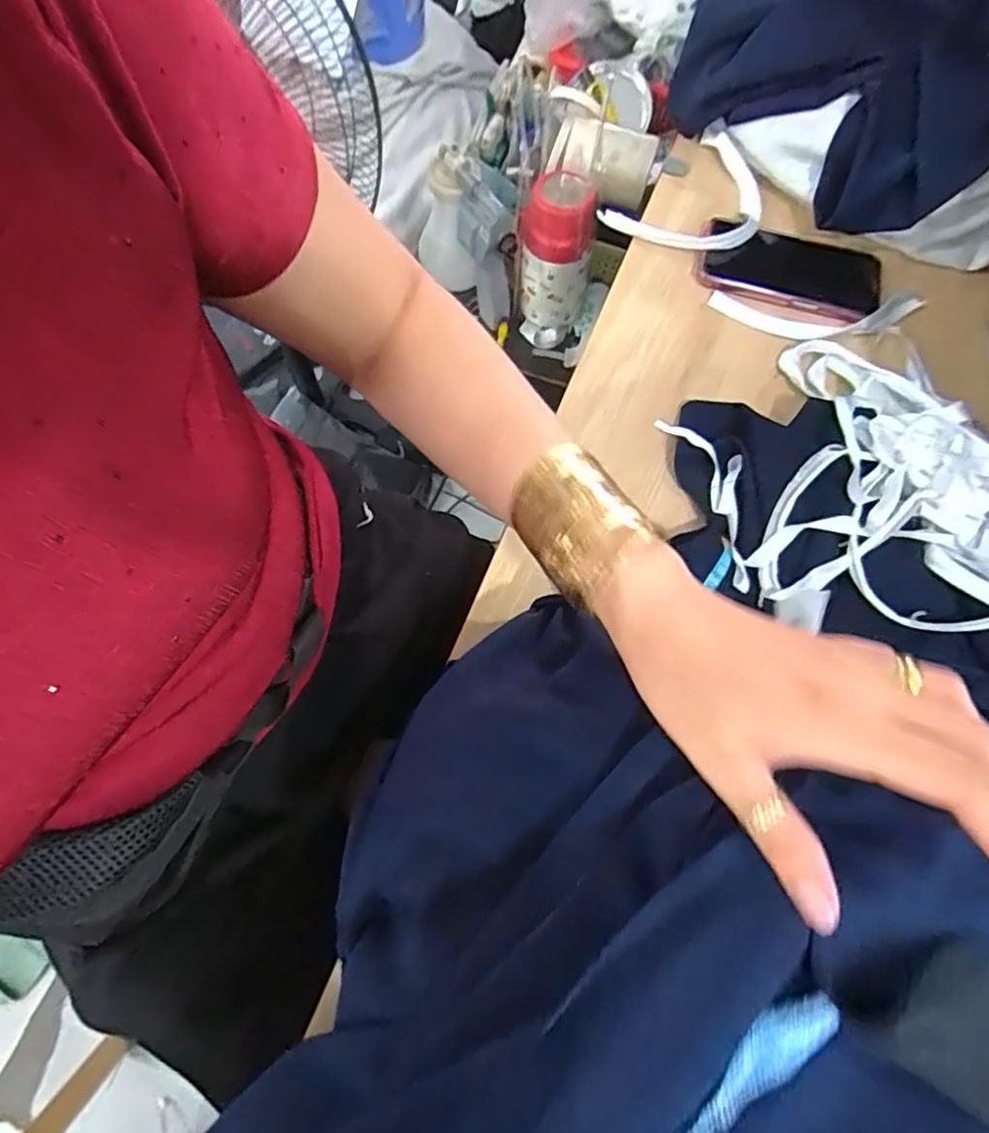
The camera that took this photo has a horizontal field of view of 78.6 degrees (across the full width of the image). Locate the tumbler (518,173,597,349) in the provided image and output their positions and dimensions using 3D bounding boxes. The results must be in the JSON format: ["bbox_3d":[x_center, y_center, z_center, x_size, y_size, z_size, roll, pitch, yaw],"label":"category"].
[{"bbox_3d":[0.084,-0.434,0.865,0.096,0.209,0.102,0,71,-1],"label":"tumbler"}]

